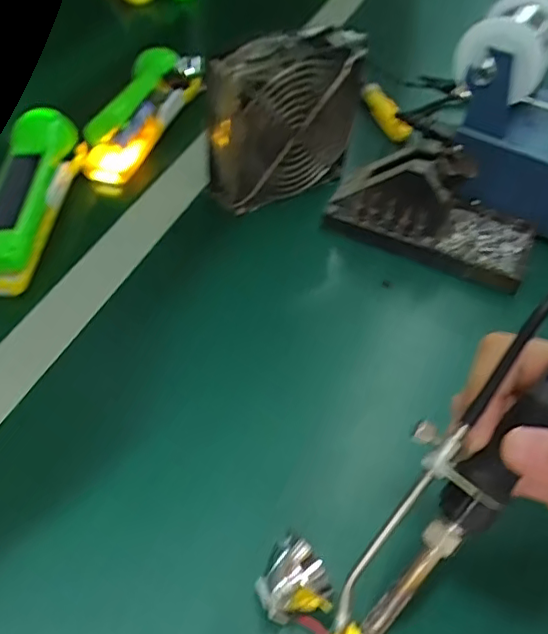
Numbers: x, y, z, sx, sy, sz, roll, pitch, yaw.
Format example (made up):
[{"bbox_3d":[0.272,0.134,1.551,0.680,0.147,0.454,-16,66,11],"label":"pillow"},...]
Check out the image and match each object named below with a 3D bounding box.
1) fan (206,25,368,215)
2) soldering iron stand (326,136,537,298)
[{"bbox_3d":[0.010,-0.163,0.459,0.128,0.123,0.052,-29,56,-24],"label":"fan"},{"bbox_3d":[0.132,-0.094,0.445,0.156,0.071,0.082,22,52,14],"label":"soldering iron stand"}]

